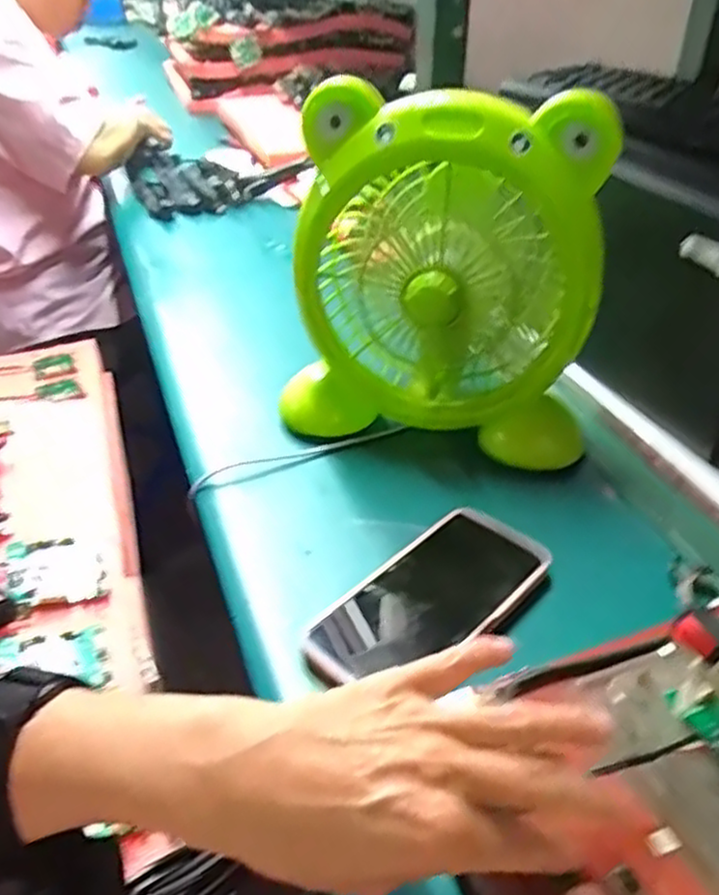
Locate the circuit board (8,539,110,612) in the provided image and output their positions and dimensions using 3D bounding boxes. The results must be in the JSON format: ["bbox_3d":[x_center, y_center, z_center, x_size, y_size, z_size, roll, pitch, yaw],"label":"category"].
[{"bbox_3d":[-0.195,0.080,0.471,0.057,0.006,0.054,-1,34,-33],"label":"circuit board"}]

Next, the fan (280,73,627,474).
[{"bbox_3d":[0.070,-0.144,0.595,0.241,0.259,0.141,7,36,7],"label":"fan"}]

